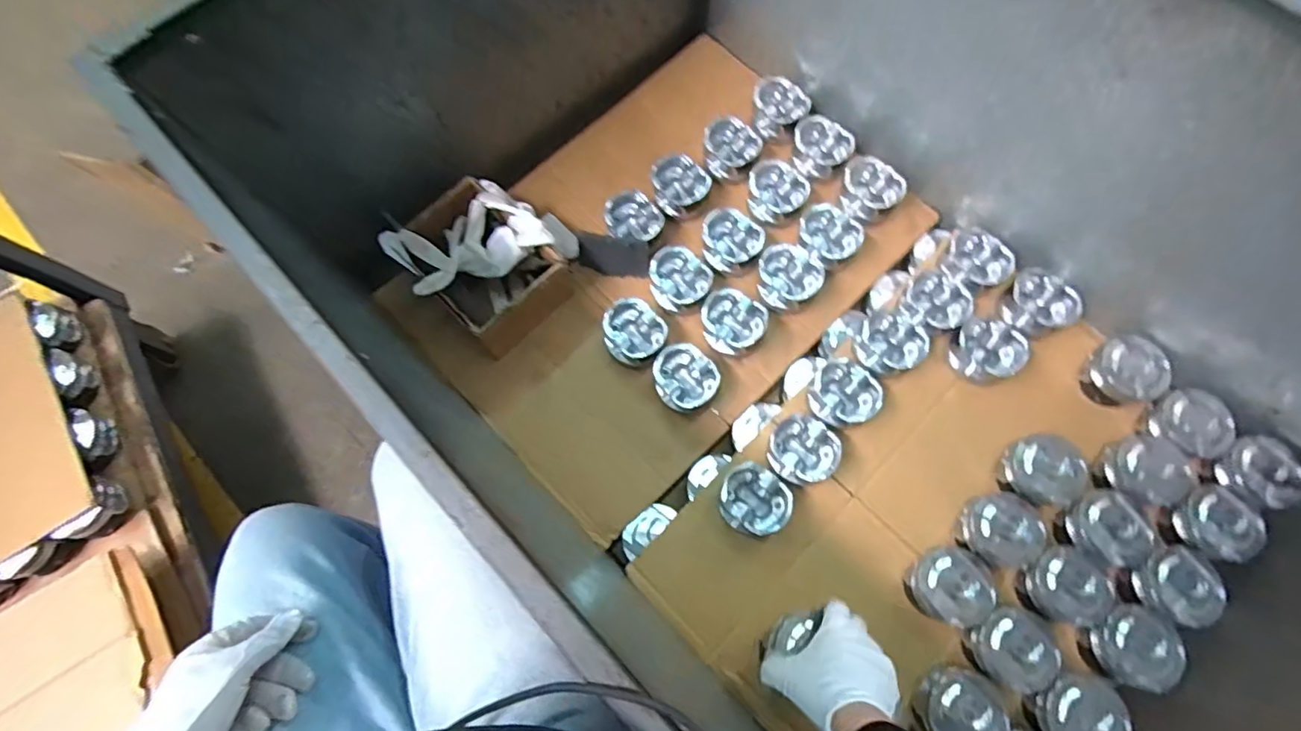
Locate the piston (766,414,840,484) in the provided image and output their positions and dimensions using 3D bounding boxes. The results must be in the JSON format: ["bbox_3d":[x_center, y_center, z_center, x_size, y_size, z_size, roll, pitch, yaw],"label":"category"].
[{"bbox_3d":[0.191,0.110,0.723,0.079,0.043,0.083,0,76,1],"label":"piston"}]

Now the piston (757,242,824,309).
[{"bbox_3d":[0.193,-0.121,0.793,0.087,0.040,0.097,21,77,6],"label":"piston"}]

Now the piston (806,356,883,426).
[{"bbox_3d":[0.249,0.036,0.743,0.081,0.058,0.087,0,76,1],"label":"piston"}]

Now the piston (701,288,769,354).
[{"bbox_3d":[0.110,-0.058,0.778,0.085,0.048,0.078,0,76,1],"label":"piston"}]

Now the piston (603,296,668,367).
[{"bbox_3d":[-0.023,-0.043,0.787,0.079,0.045,0.091,-38,79,-8],"label":"piston"}]

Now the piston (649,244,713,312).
[{"bbox_3d":[0.040,-0.118,0.813,0.088,0.045,0.089,0,76,1],"label":"piston"}]

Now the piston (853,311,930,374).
[{"bbox_3d":[0.318,-0.029,0.768,0.081,0.057,0.083,0,76,1],"label":"piston"}]

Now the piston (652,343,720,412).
[{"bbox_3d":[0.047,0.017,0.763,0.081,0.047,0.091,-25,77,-6],"label":"piston"}]

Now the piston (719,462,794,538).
[{"bbox_3d":[0.129,0.168,0.710,0.085,0.049,0.080,0,76,1],"label":"piston"}]

